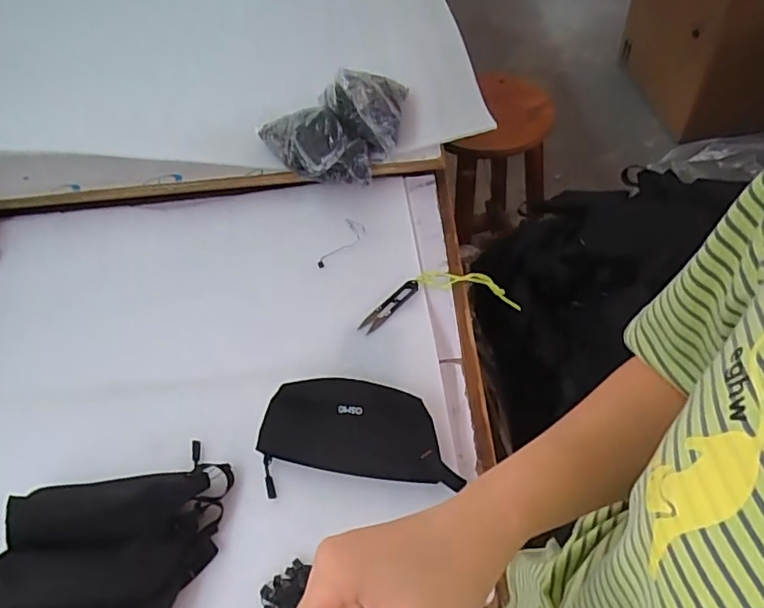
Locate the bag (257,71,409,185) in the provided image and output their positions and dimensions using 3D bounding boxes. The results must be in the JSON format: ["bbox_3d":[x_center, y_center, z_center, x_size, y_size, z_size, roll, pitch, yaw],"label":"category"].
[{"bbox_3d":[-0.064,-0.244,0.822,0.220,0.133,0.142,-9,52,-2],"label":"bag"}]

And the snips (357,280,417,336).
[{"bbox_3d":[0.008,0.004,0.716,0.023,0.015,0.103,33,62,27],"label":"snips"}]

